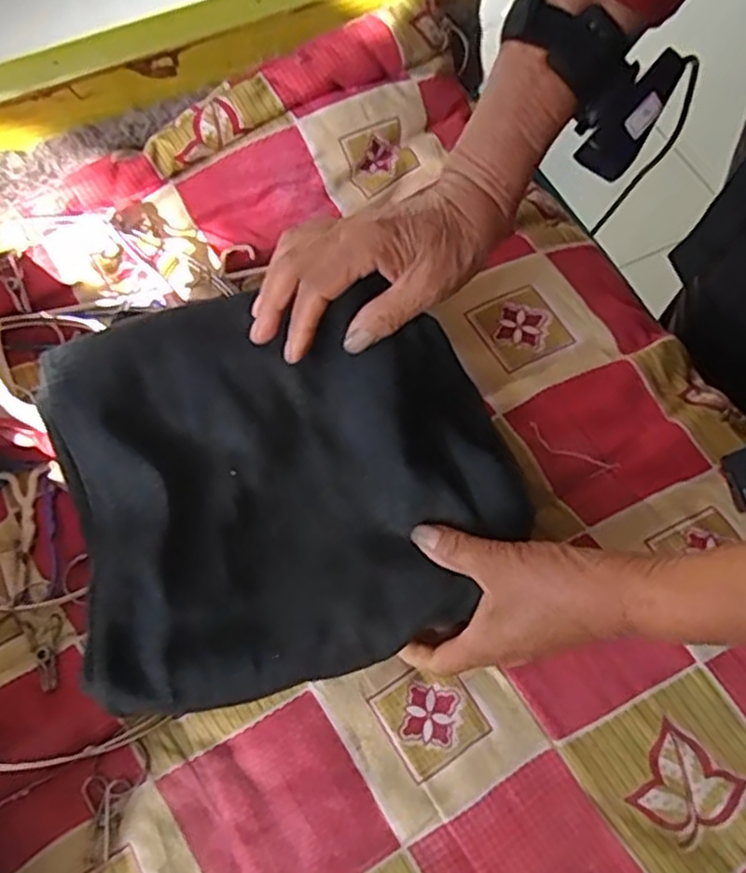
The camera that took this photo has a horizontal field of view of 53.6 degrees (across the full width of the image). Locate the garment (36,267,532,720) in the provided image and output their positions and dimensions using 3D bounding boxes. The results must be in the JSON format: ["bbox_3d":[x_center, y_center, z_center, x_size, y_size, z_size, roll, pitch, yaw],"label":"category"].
[{"bbox_3d":[-0.051,0.011,0.433,0.248,0.054,0.234,-15,67,-6],"label":"garment"}]

